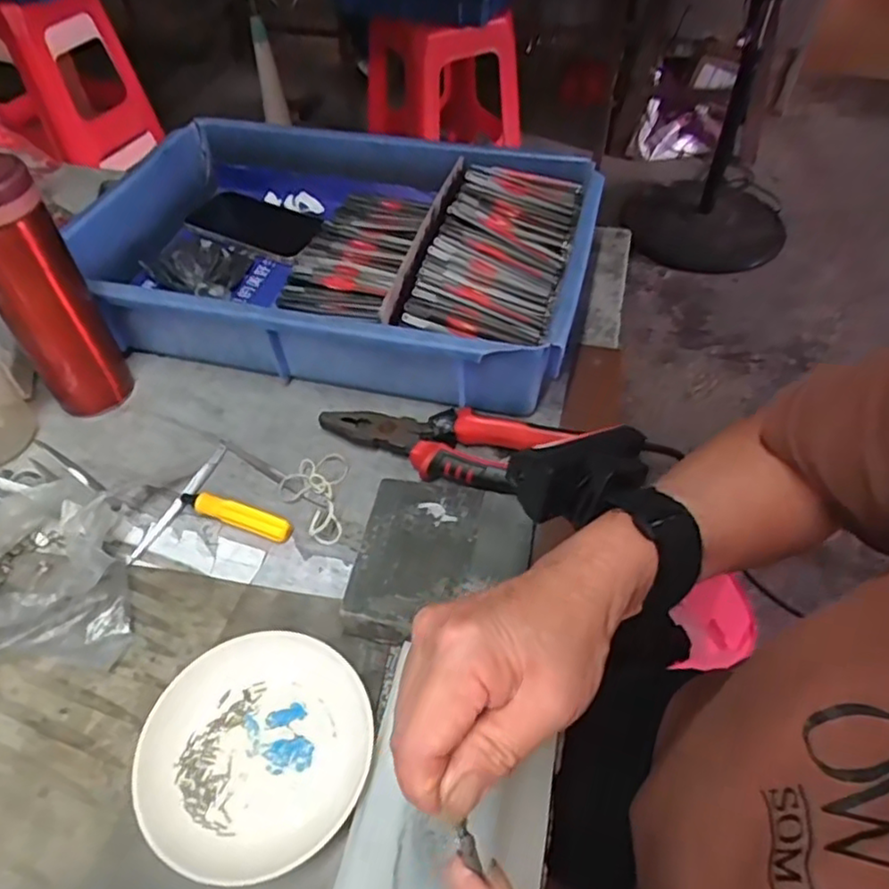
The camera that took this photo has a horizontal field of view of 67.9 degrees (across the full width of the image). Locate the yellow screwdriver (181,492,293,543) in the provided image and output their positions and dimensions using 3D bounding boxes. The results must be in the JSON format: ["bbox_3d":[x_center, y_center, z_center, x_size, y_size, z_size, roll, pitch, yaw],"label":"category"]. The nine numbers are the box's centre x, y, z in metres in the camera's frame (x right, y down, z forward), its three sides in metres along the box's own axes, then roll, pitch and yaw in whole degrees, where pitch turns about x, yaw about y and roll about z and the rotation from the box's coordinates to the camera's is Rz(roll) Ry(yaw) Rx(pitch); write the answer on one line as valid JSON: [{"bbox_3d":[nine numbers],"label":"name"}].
[{"bbox_3d":[-0.144,0.047,0.454,0.086,0.011,0.016,18,50,16],"label":"yellow screwdriver"}]

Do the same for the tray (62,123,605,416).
[{"bbox_3d":[-0.096,-0.171,0.599,0.439,0.092,0.296,11,50,10],"label":"tray"}]

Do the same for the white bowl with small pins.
[{"bbox_3d":[-0.099,0.161,0.348,0.113,0.025,0.116,0,47,0],"label":"white bowl with small pins"}]

